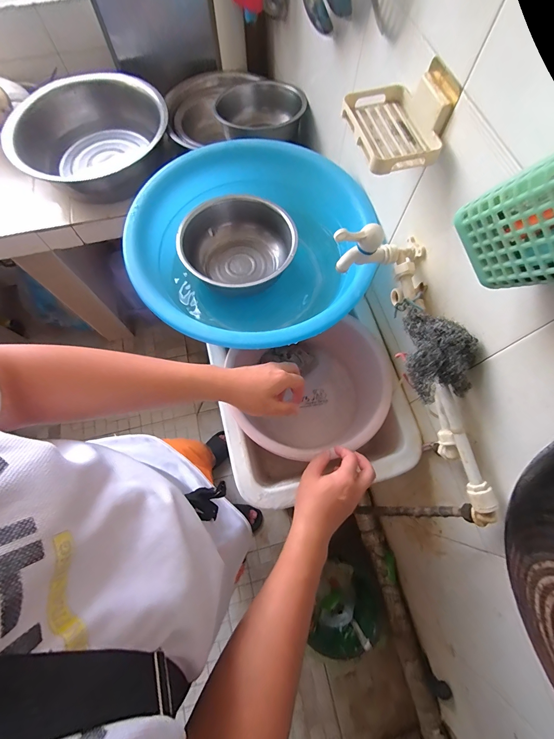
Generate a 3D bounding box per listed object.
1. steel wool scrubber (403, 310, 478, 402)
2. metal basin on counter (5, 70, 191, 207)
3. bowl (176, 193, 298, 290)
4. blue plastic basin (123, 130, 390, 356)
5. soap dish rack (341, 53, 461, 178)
[{"bbox_3d":[0.205,-0.027,0.387,0.077,0.046,0.126,-2,67,-3],"label":"steel wool scrubber"},{"bbox_3d":[-0.518,-0.642,0.869,0.398,0.160,0.392,1,67,-2],"label":"metal basin on counter"},{"bbox_3d":[-0.075,-0.228,0.596,0.208,0.098,0.190,1,67,-2],"label":"bowl"},{"bbox_3d":[-0.049,-0.209,0.580,0.406,0.168,0.409,1,67,-2],"label":"blue plastic basin"},{"bbox_3d":[0.143,-0.304,0.358,0.099,0.055,0.130,-13,68,-7],"label":"soap dish rack"}]

